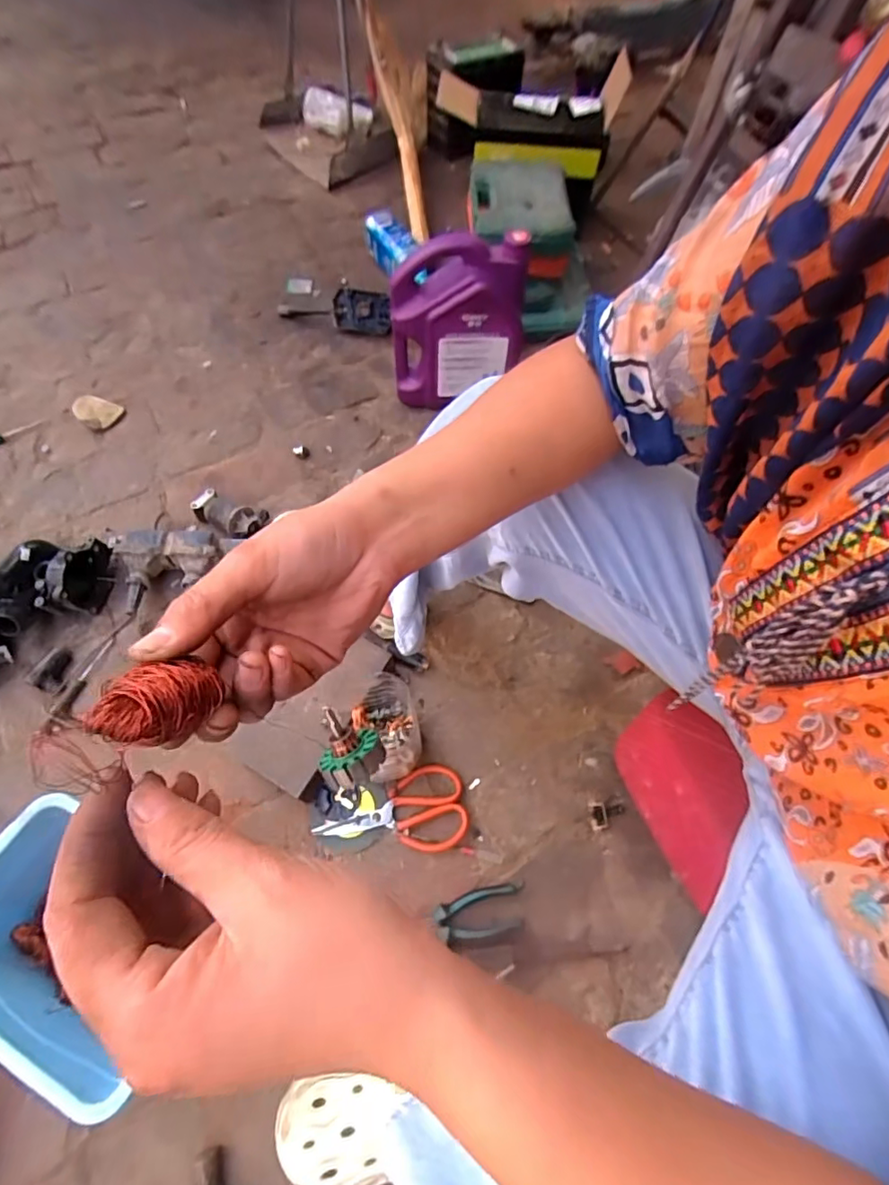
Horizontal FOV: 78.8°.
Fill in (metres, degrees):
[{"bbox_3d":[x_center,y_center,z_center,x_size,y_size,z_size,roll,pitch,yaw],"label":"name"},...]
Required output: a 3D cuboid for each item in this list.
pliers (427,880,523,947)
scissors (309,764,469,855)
[{"bbox_3d":[0.042,0.399,0.672,0.120,0.018,0.052,-10,65,-7],"label":"pliers"},{"bbox_3d":[-0.070,0.293,0.723,0.195,0.008,0.105,-6,64,-5],"label":"scissors"}]

